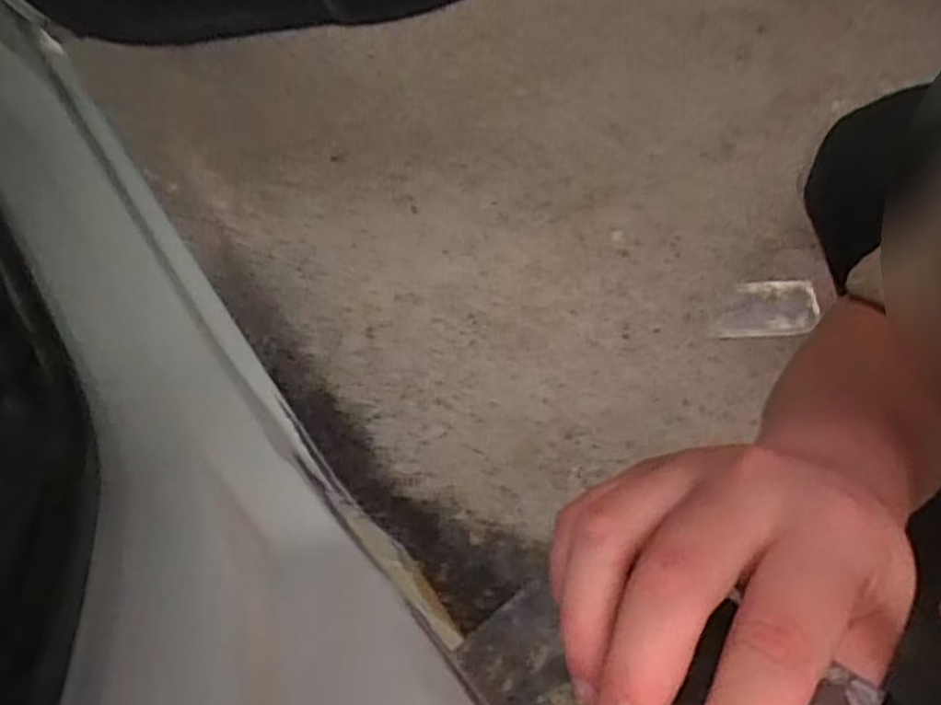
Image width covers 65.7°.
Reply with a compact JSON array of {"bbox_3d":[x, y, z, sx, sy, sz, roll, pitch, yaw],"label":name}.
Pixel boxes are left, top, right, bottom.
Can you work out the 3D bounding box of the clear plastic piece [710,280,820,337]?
[{"bbox_3d":[0.363,-0.055,0.904,0.134,0.005,0.076,-3,65,-1],"label":"clear plastic piece"}]

